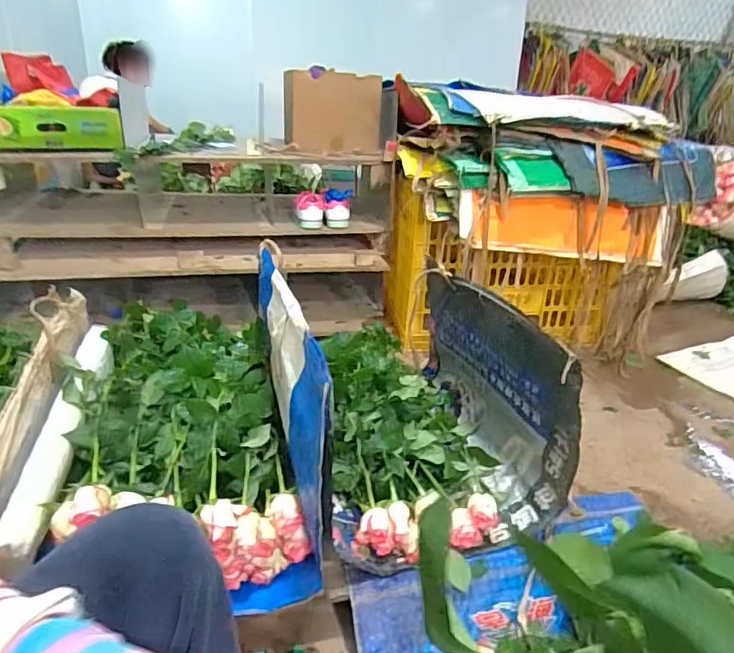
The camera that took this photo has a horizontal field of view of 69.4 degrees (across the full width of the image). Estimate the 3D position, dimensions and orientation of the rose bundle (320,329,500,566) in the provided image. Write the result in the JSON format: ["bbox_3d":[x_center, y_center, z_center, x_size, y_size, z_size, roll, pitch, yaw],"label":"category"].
[{"bbox_3d":[0.055,0.181,1.139,0.306,0.102,0.695,-2,24,-11],"label":"rose bundle"}]

